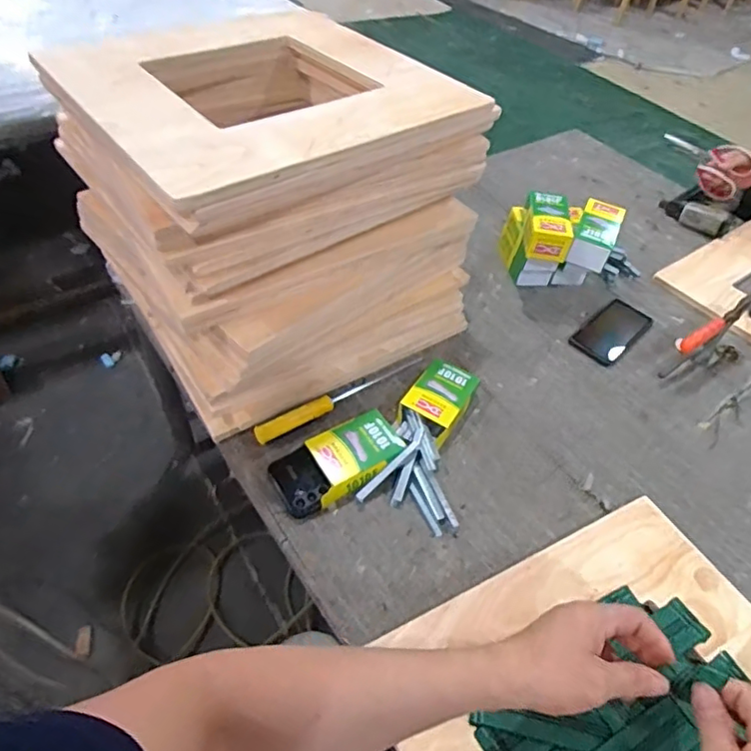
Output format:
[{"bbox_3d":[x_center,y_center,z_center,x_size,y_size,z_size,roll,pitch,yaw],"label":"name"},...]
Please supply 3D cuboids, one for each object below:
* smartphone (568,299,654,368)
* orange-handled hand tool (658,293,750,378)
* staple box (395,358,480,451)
[{"bbox_3d":[0.404,-0.077,0.968,0.081,0.005,0.169,38,55,25],"label":"smartphone"},{"bbox_3d":[0.569,-0.089,0.920,0.280,0.097,0.027,-26,56,-26],"label":"orange-handled hand tool"},{"bbox_3d":[0.089,0.035,0.810,0.078,0.035,0.121,28,51,18],"label":"staple box"}]

